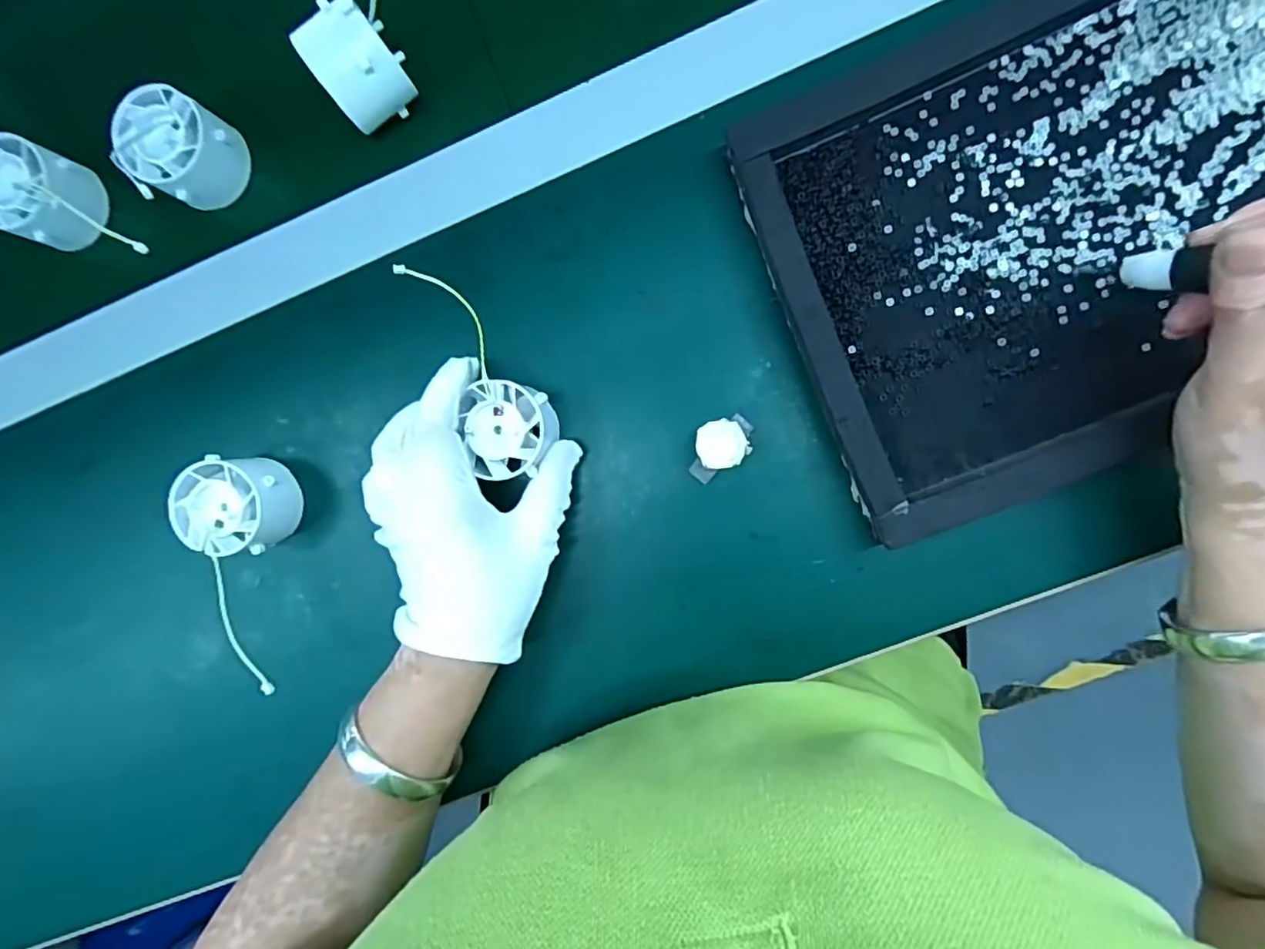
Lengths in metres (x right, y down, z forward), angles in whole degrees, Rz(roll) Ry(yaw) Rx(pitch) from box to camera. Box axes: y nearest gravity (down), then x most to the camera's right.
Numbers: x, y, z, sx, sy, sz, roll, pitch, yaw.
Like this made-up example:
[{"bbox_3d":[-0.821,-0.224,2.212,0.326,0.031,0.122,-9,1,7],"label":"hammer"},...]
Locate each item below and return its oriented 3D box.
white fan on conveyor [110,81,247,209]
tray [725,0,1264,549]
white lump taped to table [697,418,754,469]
[{"bbox_3d":[-0.249,-0.179,0.335,0.051,0.033,0.053,0,93,4],"label":"white fan on conveyor"},{"bbox_3d":[0.217,-0.126,0.288,0.296,0.029,0.224,-22,91,5],"label":"tray"},{"bbox_3d":[0.047,-0.016,0.313,0.026,0.015,0.025,-9,92,5],"label":"white lump taped to table"}]

